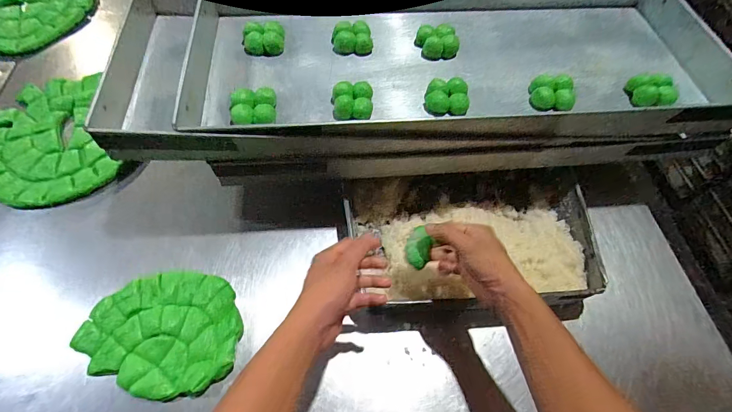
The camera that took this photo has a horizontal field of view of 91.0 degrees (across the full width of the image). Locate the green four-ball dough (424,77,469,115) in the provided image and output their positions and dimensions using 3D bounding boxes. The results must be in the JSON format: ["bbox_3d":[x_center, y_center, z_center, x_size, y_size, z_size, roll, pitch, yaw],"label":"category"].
[{"bbox_3d":[0.129,-0.172,0.577,0.067,0.033,0.062,8,59,1],"label":"green four-ball dough"}]

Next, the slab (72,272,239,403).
[{"bbox_3d":[-0.281,0.172,0.499,0.206,0.023,0.159,4,61,-1],"label":"slab"}]

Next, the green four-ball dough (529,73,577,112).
[{"bbox_3d":[0.304,-0.181,0.585,0.065,0.034,0.063,2,59,-3],"label":"green four-ball dough"}]

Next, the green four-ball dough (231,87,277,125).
[{"bbox_3d":[-0.169,-0.148,0.544,0.064,0.029,0.056,-5,60,-6],"label":"green four-ball dough"}]

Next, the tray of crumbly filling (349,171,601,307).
[{"bbox_3d":[0.166,0.043,0.579,0.382,0.061,0.231,-3,62,-5],"label":"tray of crumbly filling"}]

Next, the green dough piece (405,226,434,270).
[{"bbox_3d":[0.070,0.055,0.482,0.031,0.026,0.055,2,98,14],"label":"green dough piece"}]

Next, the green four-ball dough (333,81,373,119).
[{"bbox_3d":[-0.021,-0.162,0.560,0.064,0.033,0.063,-2,60,-5],"label":"green four-ball dough"}]

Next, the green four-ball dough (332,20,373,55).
[{"bbox_3d":[-0.025,-0.301,0.635,0.068,0.031,0.066,-6,60,-7],"label":"green four-ball dough"}]

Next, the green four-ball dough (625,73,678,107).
[{"bbox_3d":[0.472,-0.193,0.591,0.057,0.032,0.064,3,59,-1],"label":"green four-ball dough"}]

